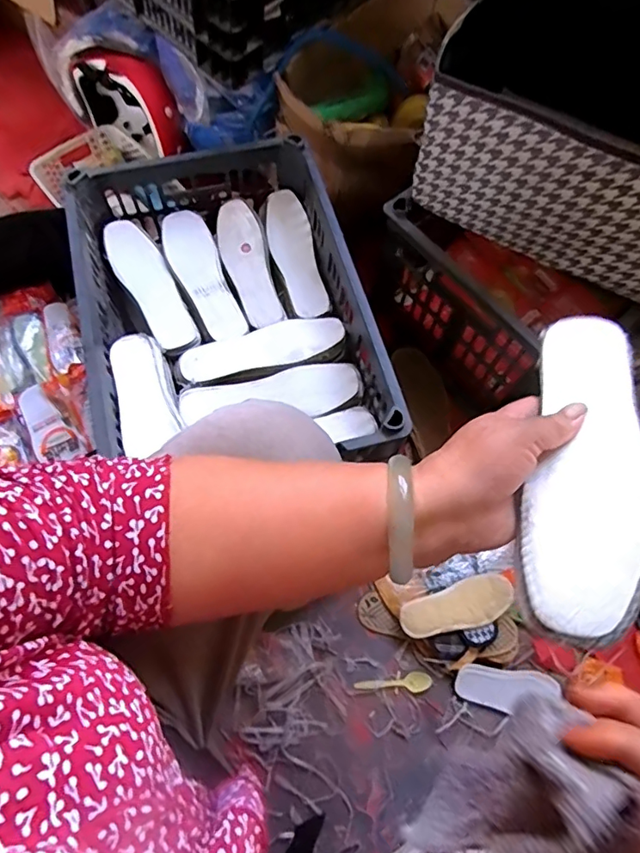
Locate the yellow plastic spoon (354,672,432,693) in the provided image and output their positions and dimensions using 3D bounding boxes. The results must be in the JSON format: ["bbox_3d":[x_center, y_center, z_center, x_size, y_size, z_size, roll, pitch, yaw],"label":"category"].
[{"bbox_3d":[0.102,0.362,0.729,0.104,0.012,0.025,-8,70,-4],"label":"yellow plastic spoon"}]

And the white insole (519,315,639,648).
[{"bbox_3d":[0.165,0.016,0.319,0.065,0.009,0.218,2,59,30],"label":"white insole"}]

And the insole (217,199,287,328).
[{"bbox_3d":[-0.109,-0.242,0.777,0.064,0.025,0.211,-14,71,-7],"label":"insole"}]

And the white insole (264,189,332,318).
[{"bbox_3d":[-0.038,-0.256,0.787,0.064,0.034,0.212,-14,71,-7],"label":"white insole"}]

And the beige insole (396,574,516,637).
[{"bbox_3d":[0.195,0.257,0.738,0.159,0.018,0.062,-20,71,-9],"label":"beige insole"}]

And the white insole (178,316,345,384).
[{"bbox_3d":[-0.080,-0.109,0.718,0.221,0.018,0.069,-16,71,-7],"label":"white insole"}]

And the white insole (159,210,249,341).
[{"bbox_3d":[-0.174,-0.224,0.758,0.069,0.013,0.229,-23,72,-10],"label":"white insole"}]

